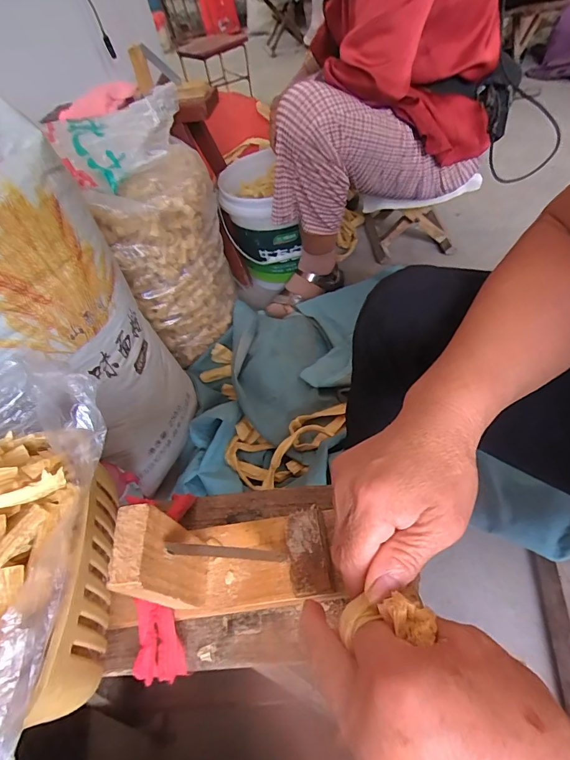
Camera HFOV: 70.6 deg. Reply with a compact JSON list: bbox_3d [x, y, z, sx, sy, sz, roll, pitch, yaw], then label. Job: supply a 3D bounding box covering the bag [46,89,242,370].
[{"bbox_3d":[-0.239,-0.298,0.823,0.235,0.402,0.253,-29,52,-14],"label":"bag"}]

